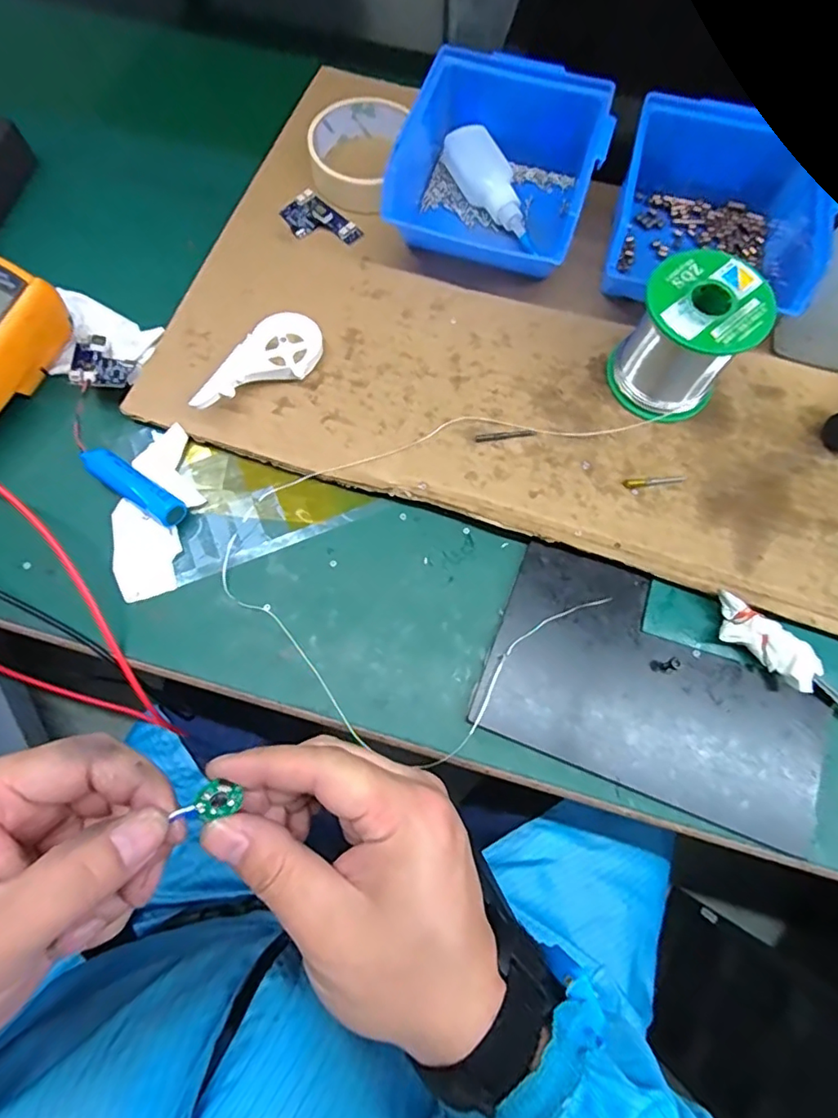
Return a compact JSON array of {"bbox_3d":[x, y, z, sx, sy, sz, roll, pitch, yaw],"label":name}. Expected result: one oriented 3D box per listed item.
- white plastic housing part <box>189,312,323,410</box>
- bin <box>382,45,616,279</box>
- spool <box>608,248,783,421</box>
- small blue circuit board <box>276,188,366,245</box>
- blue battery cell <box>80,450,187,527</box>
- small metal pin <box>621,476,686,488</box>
[{"bbox_3d":[-0.100,-0.122,0.353,0.044,0.022,0.093,37,78,9],"label":"white plastic housing part"},{"bbox_3d":[0.054,-0.264,0.380,0.121,0.061,0.129,18,76,5],"label":"bin"},{"bbox_3d":[0.160,-0.131,0.333,0.063,0.070,0.065,0,75,0],"label":"spool"},{"bbox_3d":[-0.074,-0.248,0.405,0.037,0.010,0.057,-41,76,-10],"label":"small blue circuit board"},{"bbox_3d":[-0.172,-0.043,0.336,0.069,0.018,0.018,33,78,9],"label":"blue battery cell"},{"bbox_3d":[0.147,-0.049,0.343,0.039,0.004,0.006,-8,75,-2],"label":"small metal pin"}]

